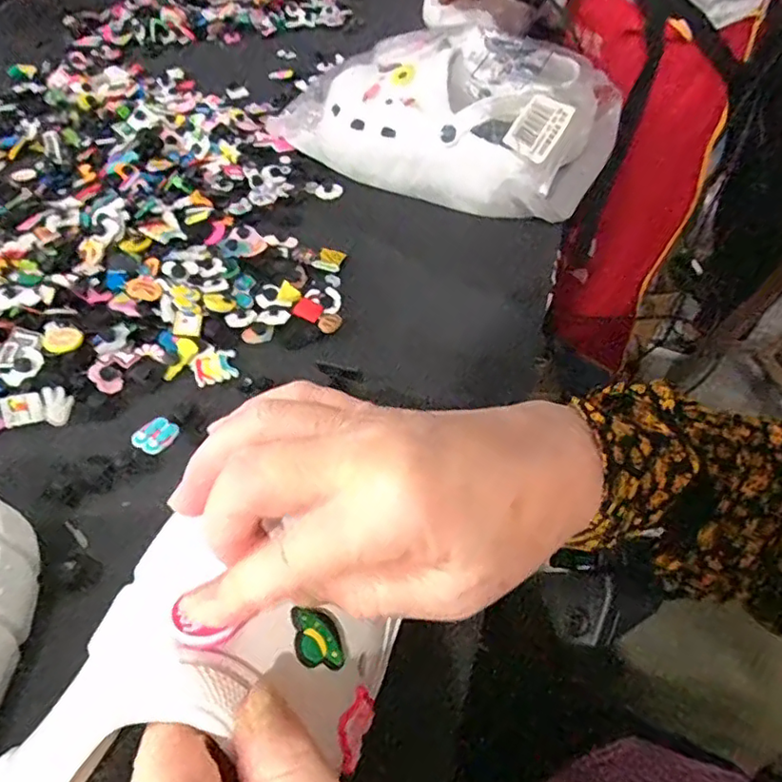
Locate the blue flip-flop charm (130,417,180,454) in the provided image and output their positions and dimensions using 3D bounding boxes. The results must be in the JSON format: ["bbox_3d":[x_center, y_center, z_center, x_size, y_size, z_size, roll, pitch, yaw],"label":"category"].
[{"bbox_3d":[-0.158,0.028,0.395,0.026,0.004,0.027,25,53,19],"label":"blue flip-flop charm"}]

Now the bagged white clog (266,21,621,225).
[{"bbox_3d":[0.061,-0.288,0.601,0.289,0.106,0.206,24,53,18],"label":"bagged white clog"}]

